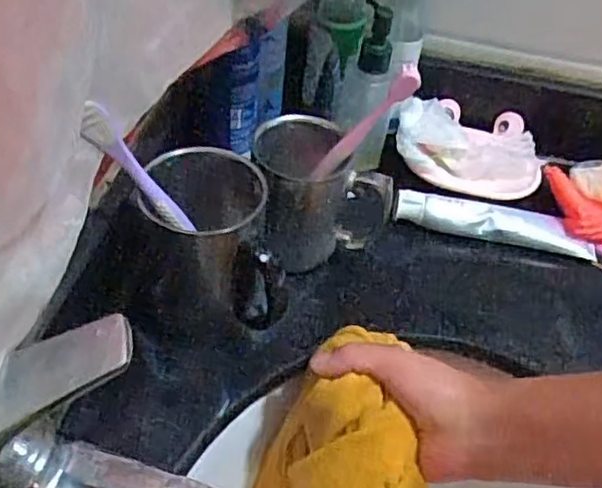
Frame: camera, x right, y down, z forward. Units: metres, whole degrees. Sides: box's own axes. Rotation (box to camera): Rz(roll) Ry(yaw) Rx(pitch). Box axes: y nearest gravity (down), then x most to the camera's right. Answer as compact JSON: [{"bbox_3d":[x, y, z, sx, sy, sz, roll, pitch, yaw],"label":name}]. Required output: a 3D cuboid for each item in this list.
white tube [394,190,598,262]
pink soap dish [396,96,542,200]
[{"bbox_3d":[0.171,-0.020,0.579,0.175,0.015,0.035,12,79,-2],"label":"white tube"},{"bbox_3d":[0.161,-0.096,0.623,0.138,0.047,0.105,12,46,4],"label":"pink soap dish"}]

